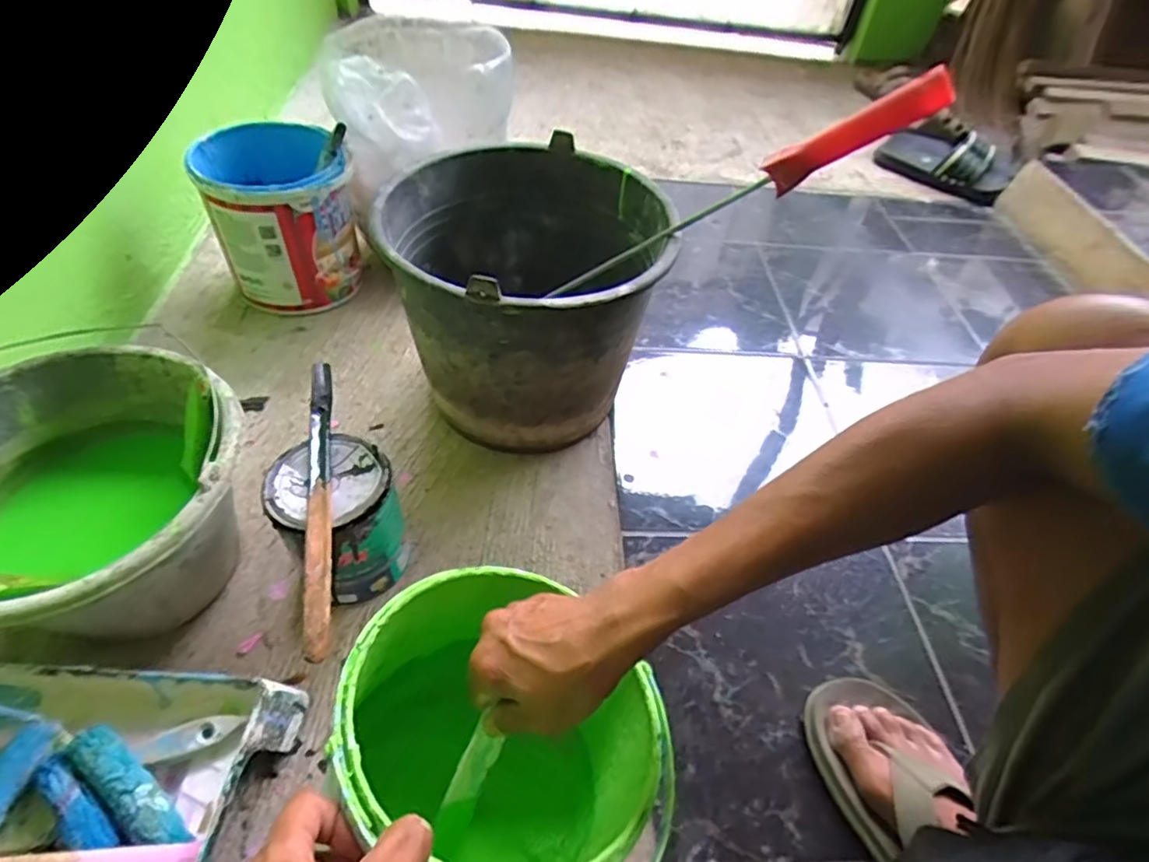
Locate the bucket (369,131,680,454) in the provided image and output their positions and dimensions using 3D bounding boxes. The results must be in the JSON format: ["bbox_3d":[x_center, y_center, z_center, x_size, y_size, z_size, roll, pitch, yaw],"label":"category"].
[{"bbox_3d":[-0.054,-0.147,0.710,0.288,0.255,0.311,3,50,-4],"label":"bucket"}]

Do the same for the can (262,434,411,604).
[{"bbox_3d":[-0.214,0.089,0.568,0.097,0.141,0.097,3,49,-3],"label":"can"}]

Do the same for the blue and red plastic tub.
[{"bbox_3d":[-0.398,-0.295,0.846,0.183,0.187,0.190,-15,53,-18],"label":"blue and red plastic tub"}]

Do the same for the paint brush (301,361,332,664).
[{"bbox_3d":[-0.214,0.047,0.506,0.019,0.015,0.296,-8,52,-13],"label":"paint brush"}]

